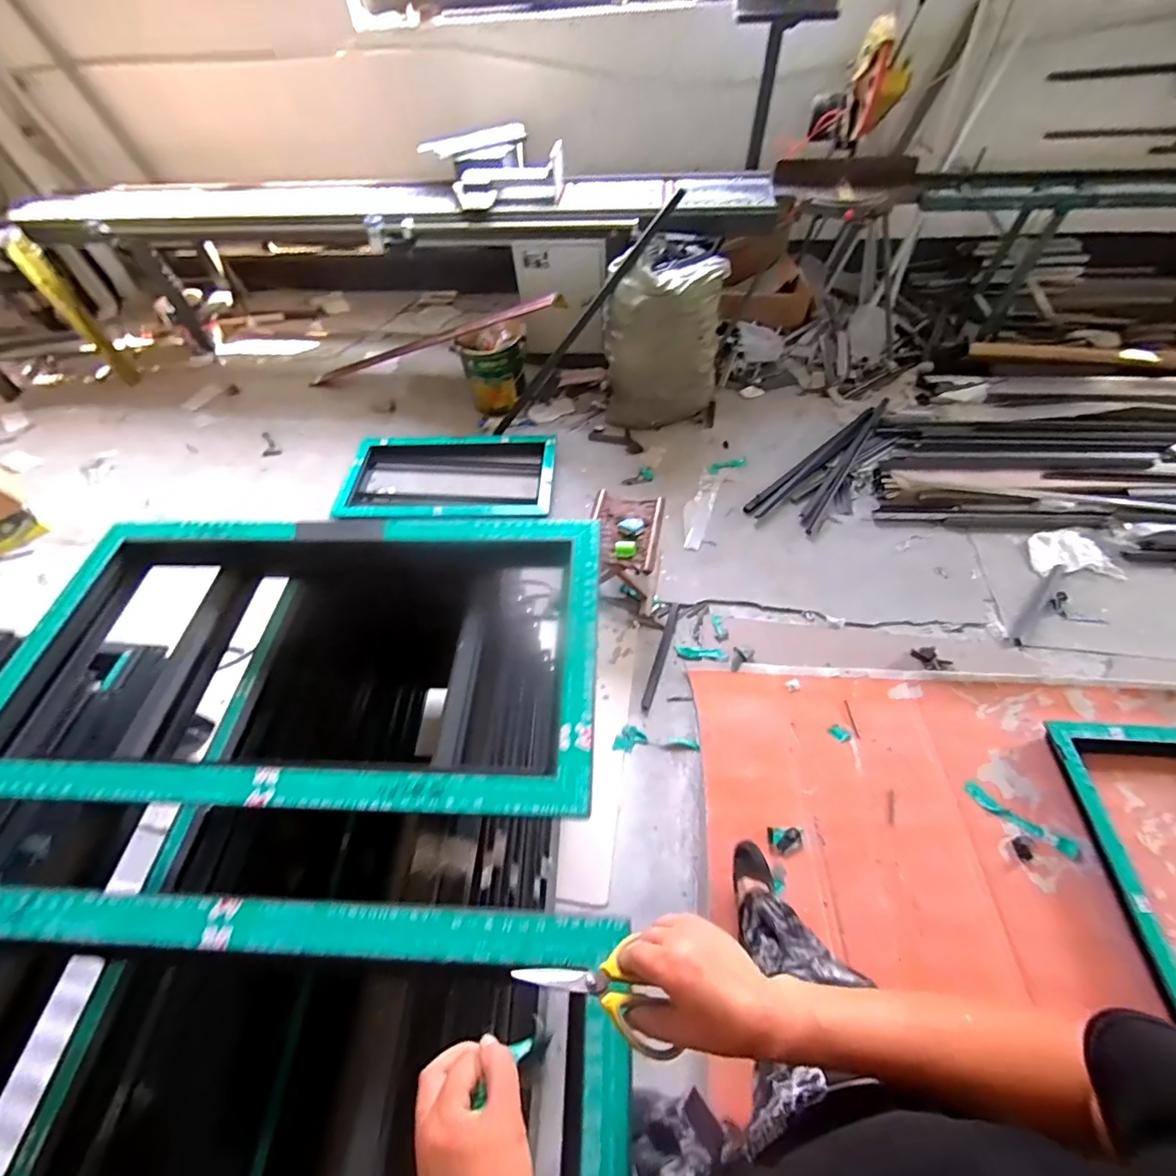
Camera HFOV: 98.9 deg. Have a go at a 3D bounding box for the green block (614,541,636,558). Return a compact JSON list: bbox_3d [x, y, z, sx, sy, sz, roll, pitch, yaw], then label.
[{"bbox_3d":[0.120,-0.126,1.605,0.066,0.032,0.046,0,56,3],"label":"green block"}]

